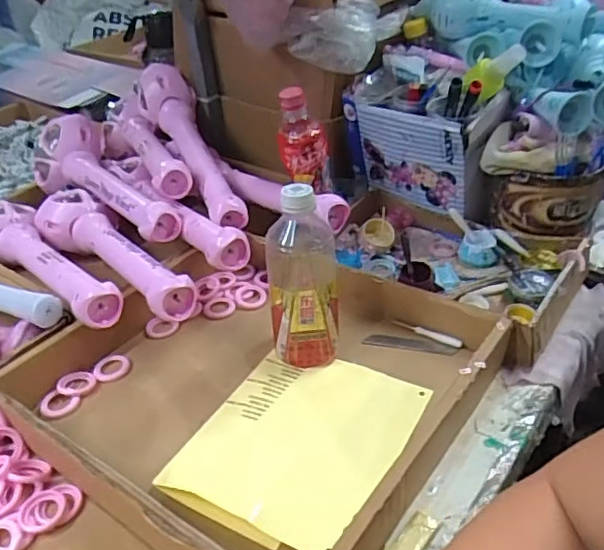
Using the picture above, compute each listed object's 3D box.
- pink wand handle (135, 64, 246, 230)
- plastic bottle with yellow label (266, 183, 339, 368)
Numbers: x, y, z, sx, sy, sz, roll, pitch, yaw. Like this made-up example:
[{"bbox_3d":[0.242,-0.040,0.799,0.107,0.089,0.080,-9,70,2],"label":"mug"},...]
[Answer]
[{"bbox_3d":[-0.150,-0.185,0.818,0.076,0.065,0.327,-18,55,-20],"label":"pink wand handle"},{"bbox_3d":[0.001,0.006,0.578,0.066,0.183,0.059,-4,36,-2],"label":"plastic bottle with yellow label"}]

